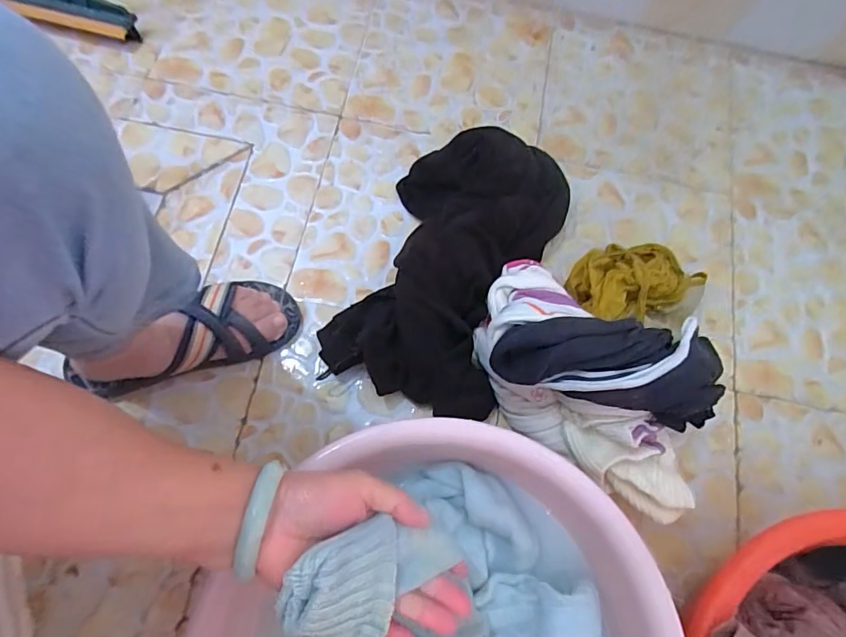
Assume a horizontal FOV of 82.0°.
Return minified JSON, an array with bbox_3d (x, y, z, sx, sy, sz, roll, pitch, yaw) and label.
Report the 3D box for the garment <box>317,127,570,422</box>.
[{"bbox_3d":[0.041,-0.083,0.629,0.225,0.084,0.394,22,72,6],"label":"garment"}]

